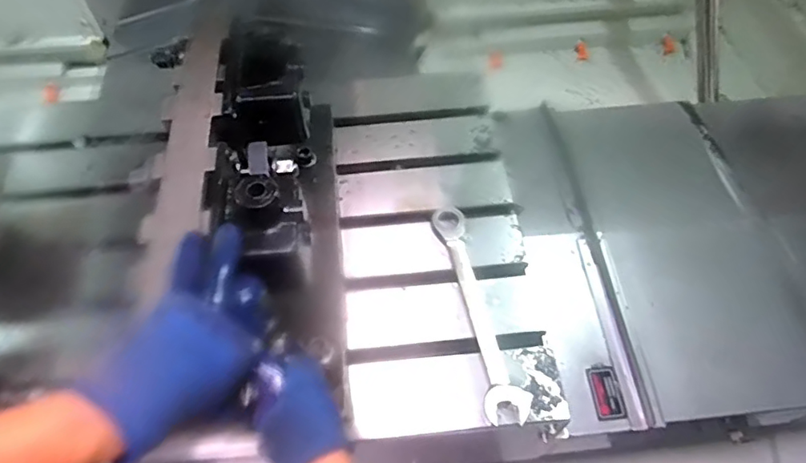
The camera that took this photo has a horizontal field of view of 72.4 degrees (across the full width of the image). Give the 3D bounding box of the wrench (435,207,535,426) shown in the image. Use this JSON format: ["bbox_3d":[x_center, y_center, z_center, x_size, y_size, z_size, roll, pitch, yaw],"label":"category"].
[{"bbox_3d":[0.094,0.096,0.703,0.050,0.017,0.291,-11,57,-6],"label":"wrench"}]

